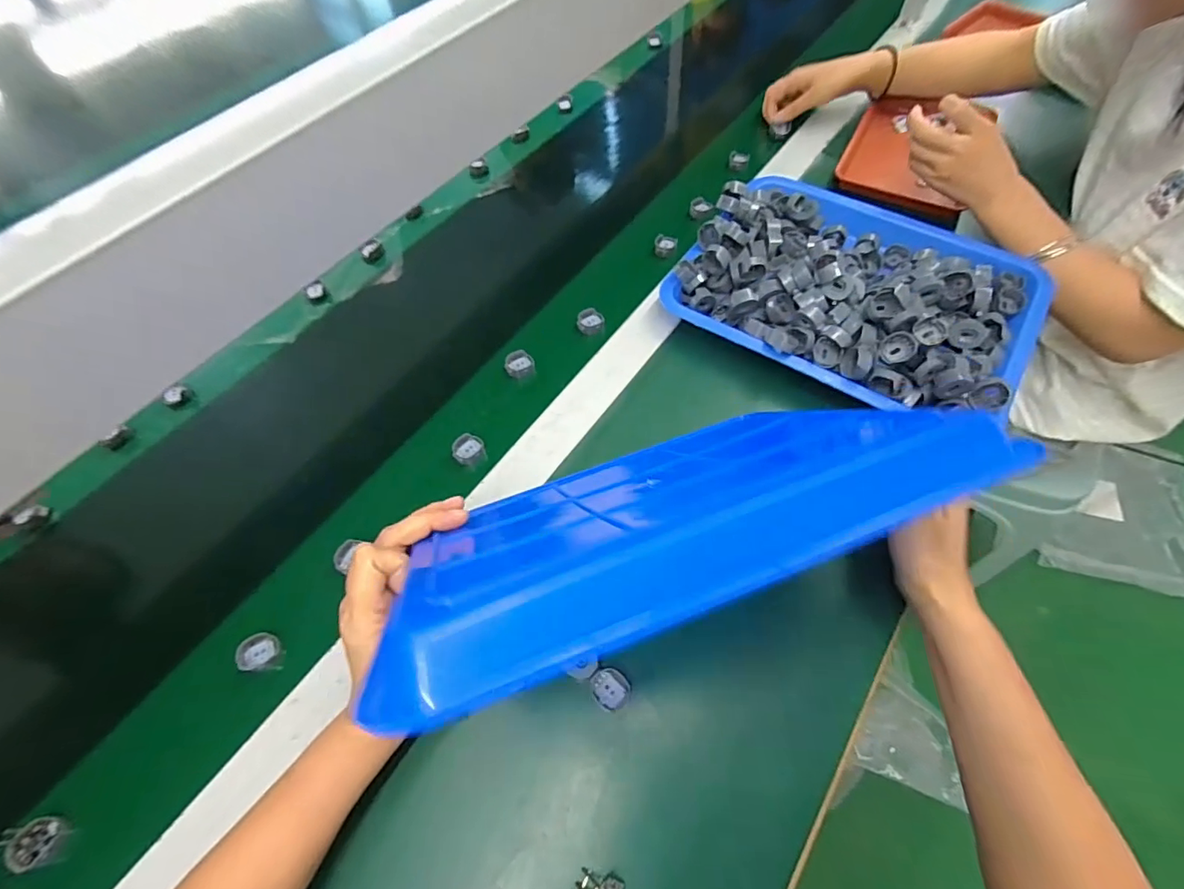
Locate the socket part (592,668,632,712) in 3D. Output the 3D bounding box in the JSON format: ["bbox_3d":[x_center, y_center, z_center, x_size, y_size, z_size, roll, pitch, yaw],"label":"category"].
[{"bbox_3d":[0.014,0.177,0.372,0.028,0.008,0.025,29,64,17],"label":"socket part"}]

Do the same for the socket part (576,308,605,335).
[{"bbox_3d":[-0.001,-0.135,0.571,0.029,0.015,0.030,5,59,4],"label":"socket part"}]

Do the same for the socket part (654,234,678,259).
[{"bbox_3d":[0.090,-0.242,0.629,0.026,0.019,0.025,10,60,7],"label":"socket part"}]

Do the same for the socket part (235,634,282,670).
[{"bbox_3d":[-0.264,0.165,0.408,0.035,0.012,0.027,2,59,2],"label":"socket part"}]

